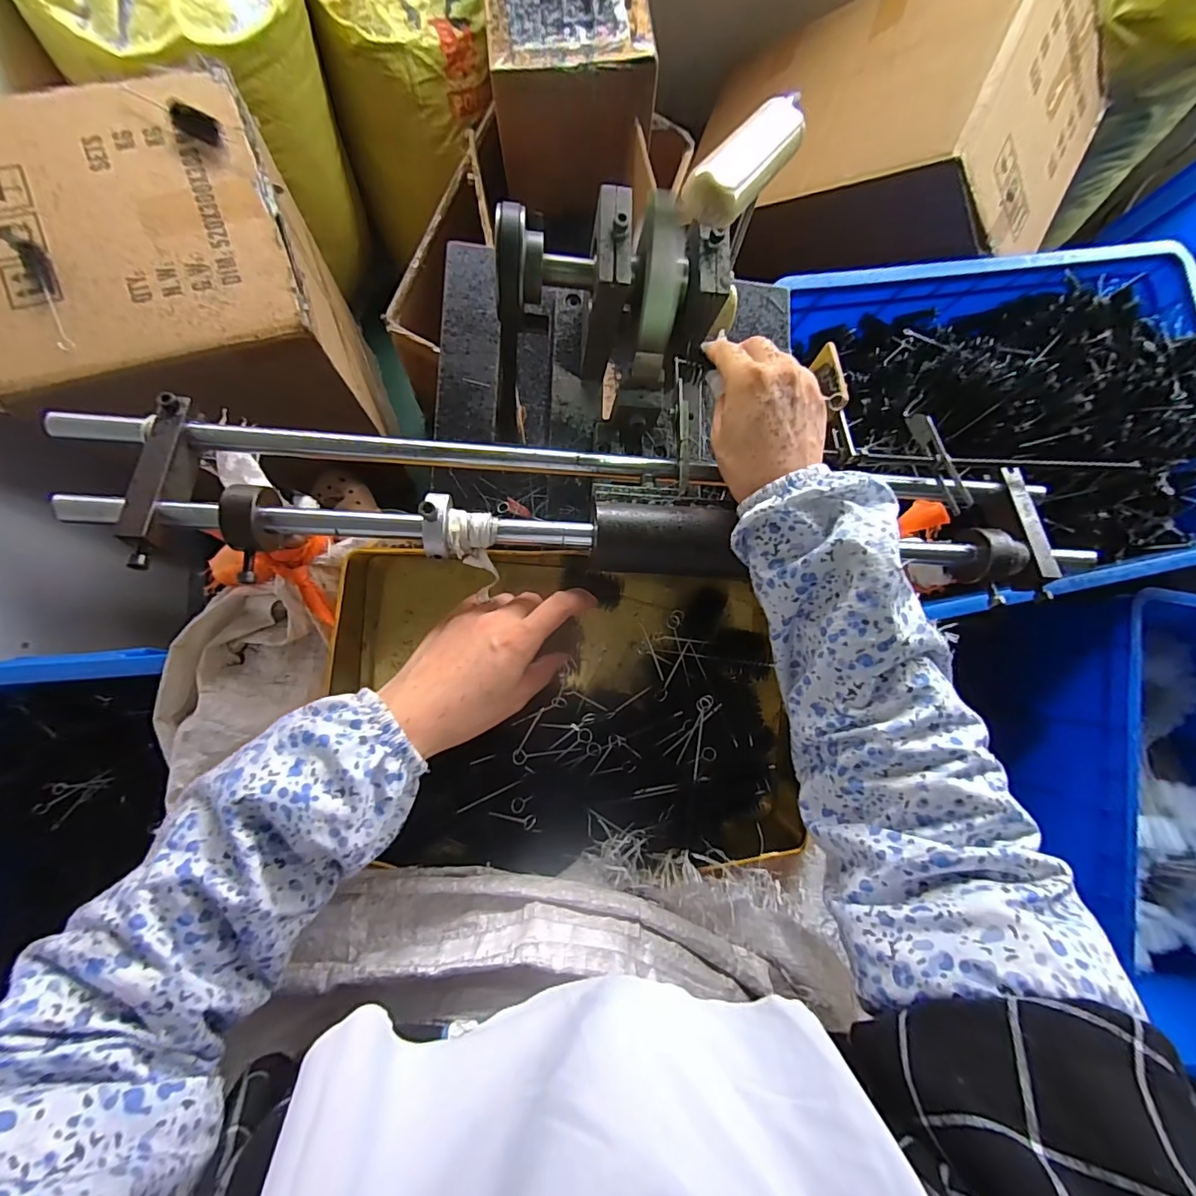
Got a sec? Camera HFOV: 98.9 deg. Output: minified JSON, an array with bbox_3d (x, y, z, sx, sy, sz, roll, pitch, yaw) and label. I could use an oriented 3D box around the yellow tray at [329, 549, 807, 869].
[{"bbox_3d":[-0.023,0.075,0.382,0.334,0.051,0.223,0,84,-7],"label":"yellow tray"}]

